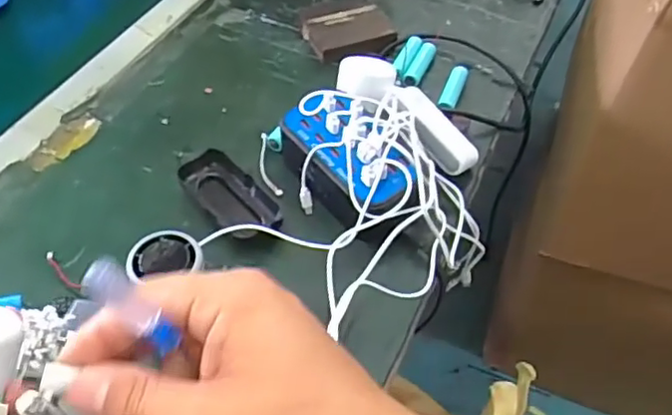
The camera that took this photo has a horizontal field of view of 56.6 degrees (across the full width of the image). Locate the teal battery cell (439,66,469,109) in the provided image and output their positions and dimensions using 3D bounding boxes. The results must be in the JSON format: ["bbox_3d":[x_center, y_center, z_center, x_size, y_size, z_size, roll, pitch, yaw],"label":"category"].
[{"bbox_3d":[0.129,-0.130,0.685,0.020,0.013,0.069,19,53,11],"label":"teal battery cell"}]

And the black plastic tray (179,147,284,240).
[{"bbox_3d":[-0.096,-0.008,0.578,0.049,0.028,0.110,-32,60,-26],"label":"black plastic tray"}]

